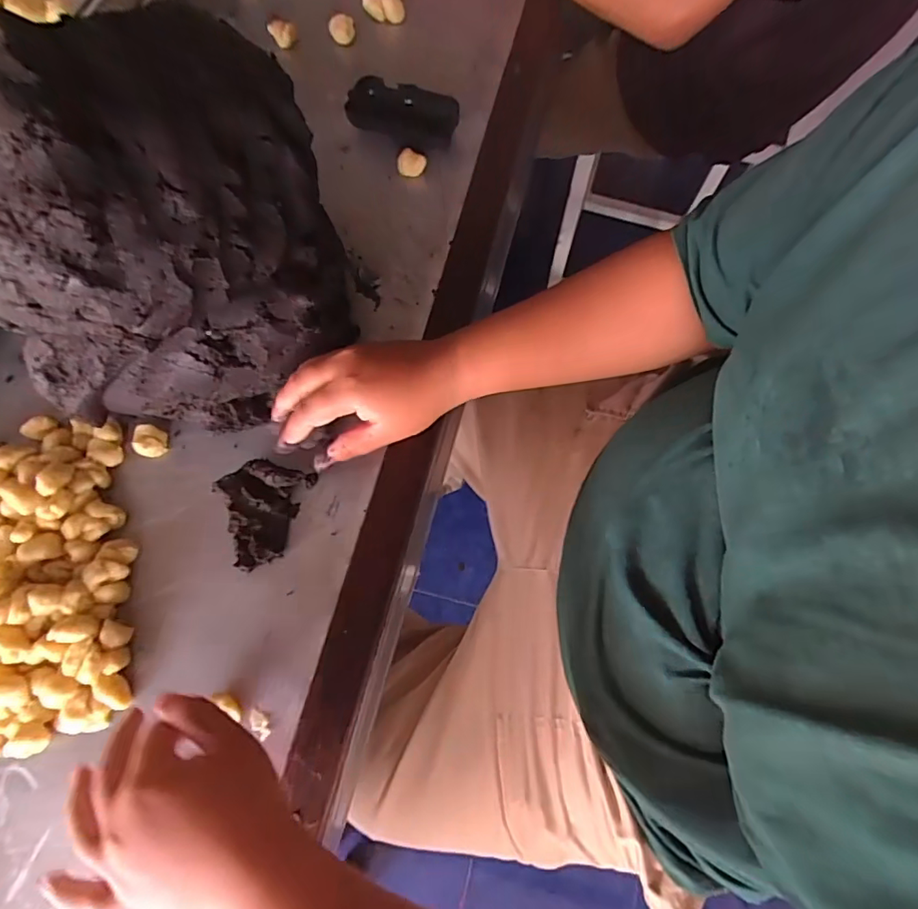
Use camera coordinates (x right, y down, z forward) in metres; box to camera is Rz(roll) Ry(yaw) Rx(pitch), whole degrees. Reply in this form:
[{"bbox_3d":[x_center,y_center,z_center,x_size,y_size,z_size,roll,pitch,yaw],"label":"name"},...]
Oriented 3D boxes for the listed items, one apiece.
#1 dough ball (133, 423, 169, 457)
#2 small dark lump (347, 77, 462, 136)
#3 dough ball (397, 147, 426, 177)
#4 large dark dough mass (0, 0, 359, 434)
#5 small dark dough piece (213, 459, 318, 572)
[{"bbox_3d":[-0.263,-0.011,0.440,0.026,0.012,0.026,0,73,0],"label":"dough ball"},{"bbox_3d":[-0.057,-0.350,0.521,0.109,0.021,0.052,18,74,5],"label":"small dark lump"},{"bbox_3d":[-0.048,-0.293,0.517,0.027,0.016,0.018,14,73,4],"label":"dough ball"},{"bbox_3d":[-0.209,-0.145,0.360,0.227,0.216,0.177,-10,73,-3],"label":"large dark dough mass"},{"bbox_3d":[-0.163,0.045,0.414,0.062,0.024,0.084,19,74,6],"label":"small dark dough piece"}]

